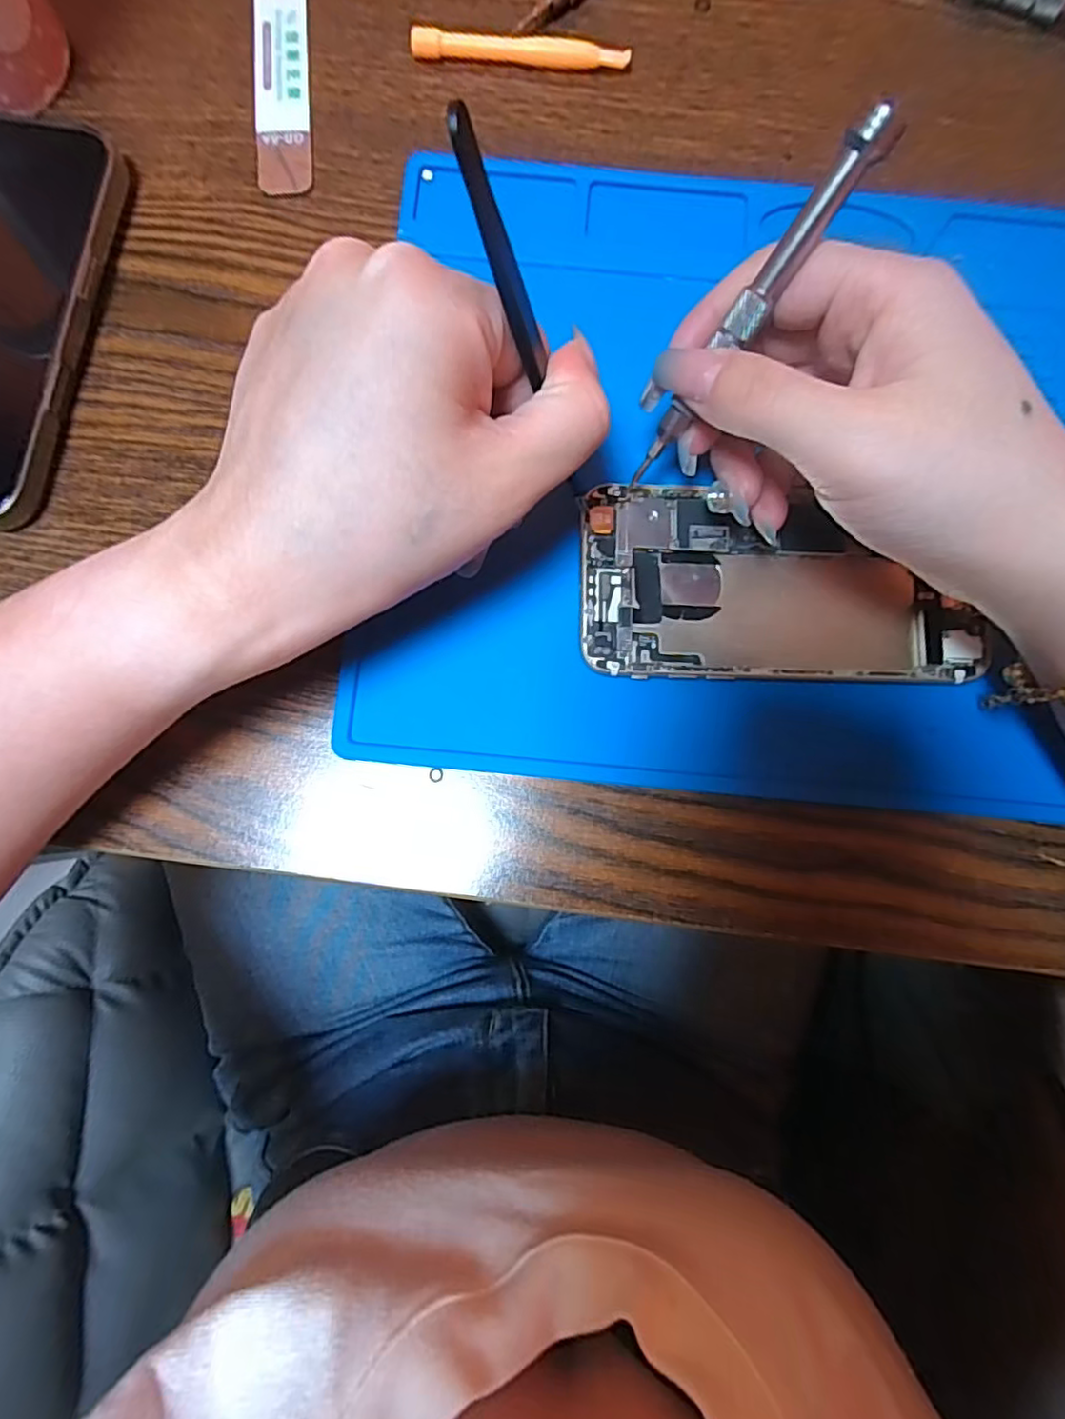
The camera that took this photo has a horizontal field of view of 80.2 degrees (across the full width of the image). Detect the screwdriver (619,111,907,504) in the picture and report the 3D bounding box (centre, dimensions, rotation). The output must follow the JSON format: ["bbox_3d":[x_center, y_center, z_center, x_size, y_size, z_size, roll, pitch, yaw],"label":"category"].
[{"bbox_3d":[0.057,-0.105,0.179,0.009,0.106,0.011,43,41,5],"label":"screwdriver"}]

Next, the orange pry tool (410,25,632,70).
[{"bbox_3d":[-0.004,-0.256,0.245,0.083,0.009,0.008,2,82,0],"label":"orange pry tool"}]

